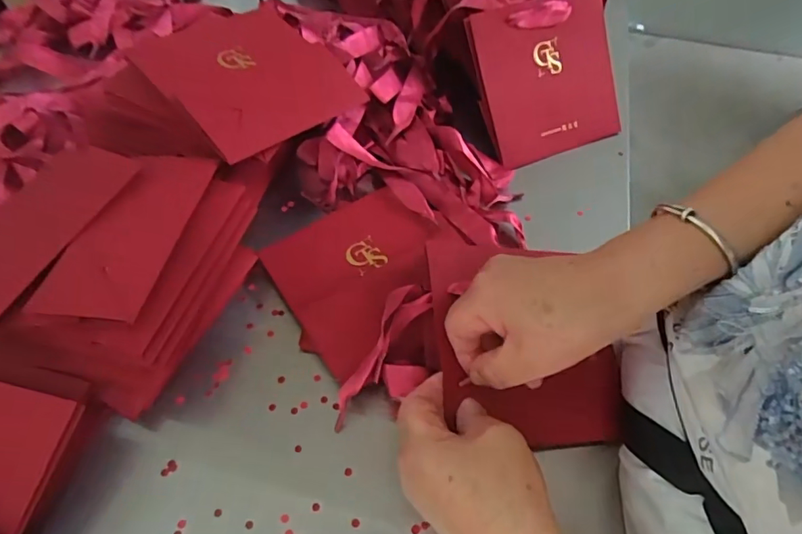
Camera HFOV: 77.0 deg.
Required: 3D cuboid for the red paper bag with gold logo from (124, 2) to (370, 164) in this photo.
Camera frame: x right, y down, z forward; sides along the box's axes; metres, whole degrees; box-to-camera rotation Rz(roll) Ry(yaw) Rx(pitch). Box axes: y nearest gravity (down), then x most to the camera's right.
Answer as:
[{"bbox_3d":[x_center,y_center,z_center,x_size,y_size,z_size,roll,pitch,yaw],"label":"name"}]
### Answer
[{"bbox_3d":[-0.124,-0.163,0.413,0.144,0.018,0.147,-34,71,-34],"label":"red paper bag with gold logo"}]

